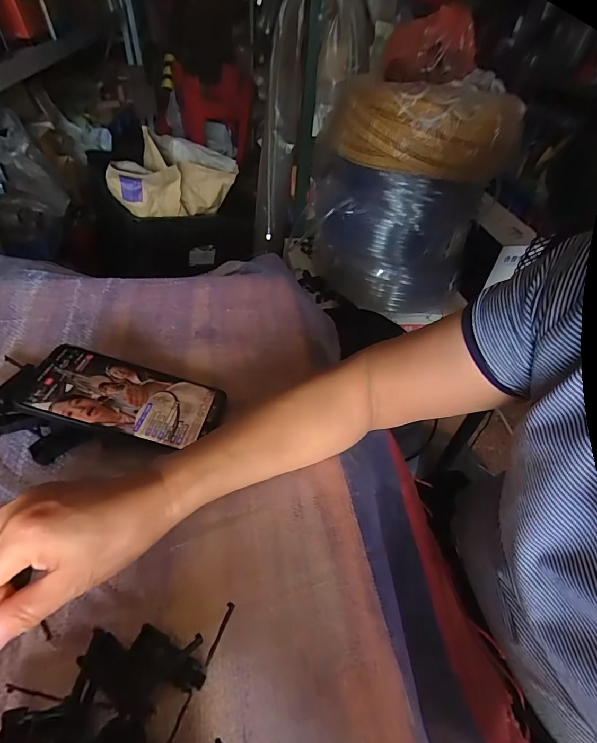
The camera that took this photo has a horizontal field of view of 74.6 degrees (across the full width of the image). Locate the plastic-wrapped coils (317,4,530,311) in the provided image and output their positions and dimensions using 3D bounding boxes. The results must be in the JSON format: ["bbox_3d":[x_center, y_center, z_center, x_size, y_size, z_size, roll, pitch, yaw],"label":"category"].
[{"bbox_3d":[0.223,-0.426,0.863,0.329,0.485,0.293,4,45,-2],"label":"plastic-wrapped coils"}]

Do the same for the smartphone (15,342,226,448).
[{"bbox_3d":[-0.153,0.023,0.354,0.162,0.004,0.077,16,44,-6],"label":"smartphone"}]

